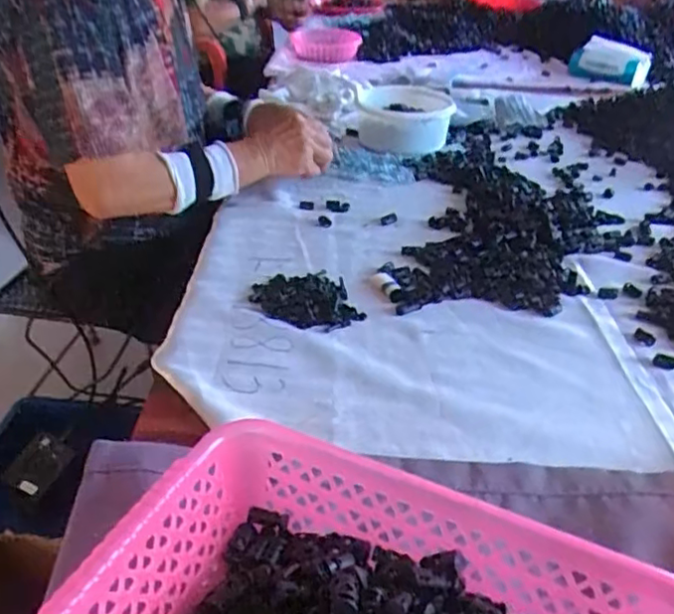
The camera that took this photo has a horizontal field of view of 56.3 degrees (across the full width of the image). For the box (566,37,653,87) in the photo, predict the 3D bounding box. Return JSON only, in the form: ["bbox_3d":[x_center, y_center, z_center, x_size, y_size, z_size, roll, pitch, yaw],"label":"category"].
[{"bbox_3d":[0.623,-0.566,1.442,0.167,0.068,0.098,21,39,24],"label":"box"}]

